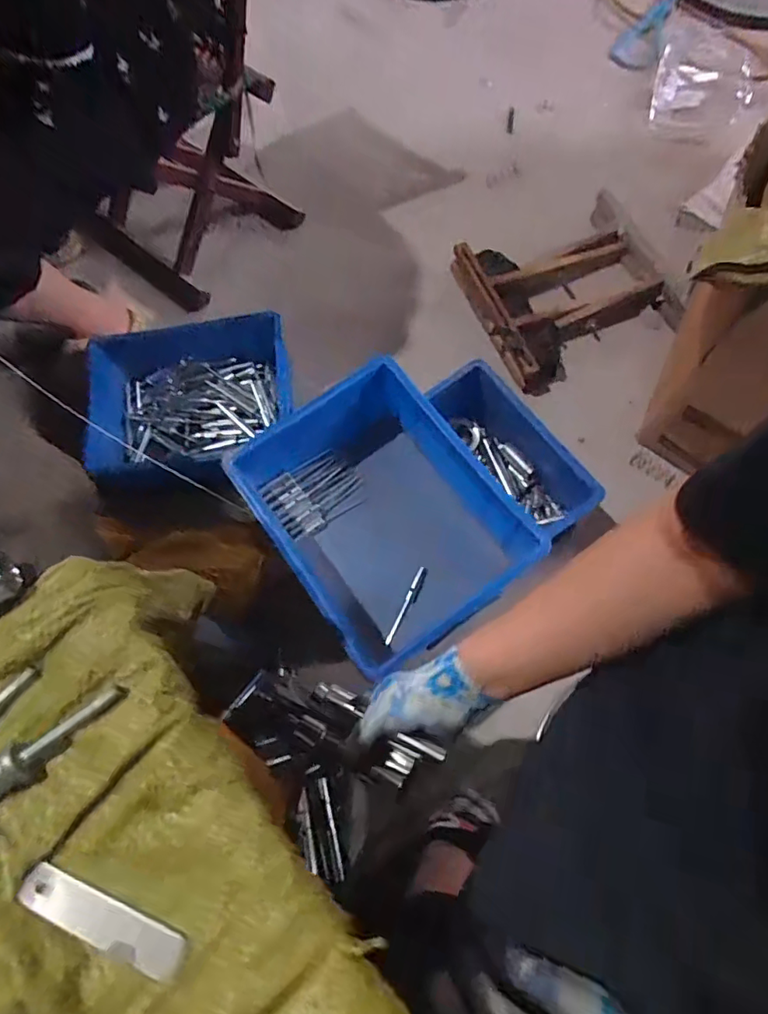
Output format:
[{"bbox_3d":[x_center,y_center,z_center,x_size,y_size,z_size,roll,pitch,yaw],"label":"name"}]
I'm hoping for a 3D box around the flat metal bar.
[{"bbox_3d":[-0.135,0.198,0.257,0.085,0.004,0.020,19,72,9],"label":"flat metal bar"}]

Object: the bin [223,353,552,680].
[{"bbox_3d":[-0.005,0.012,0.719,0.255,0.151,0.341,-34,73,-9],"label":"bin"}]

